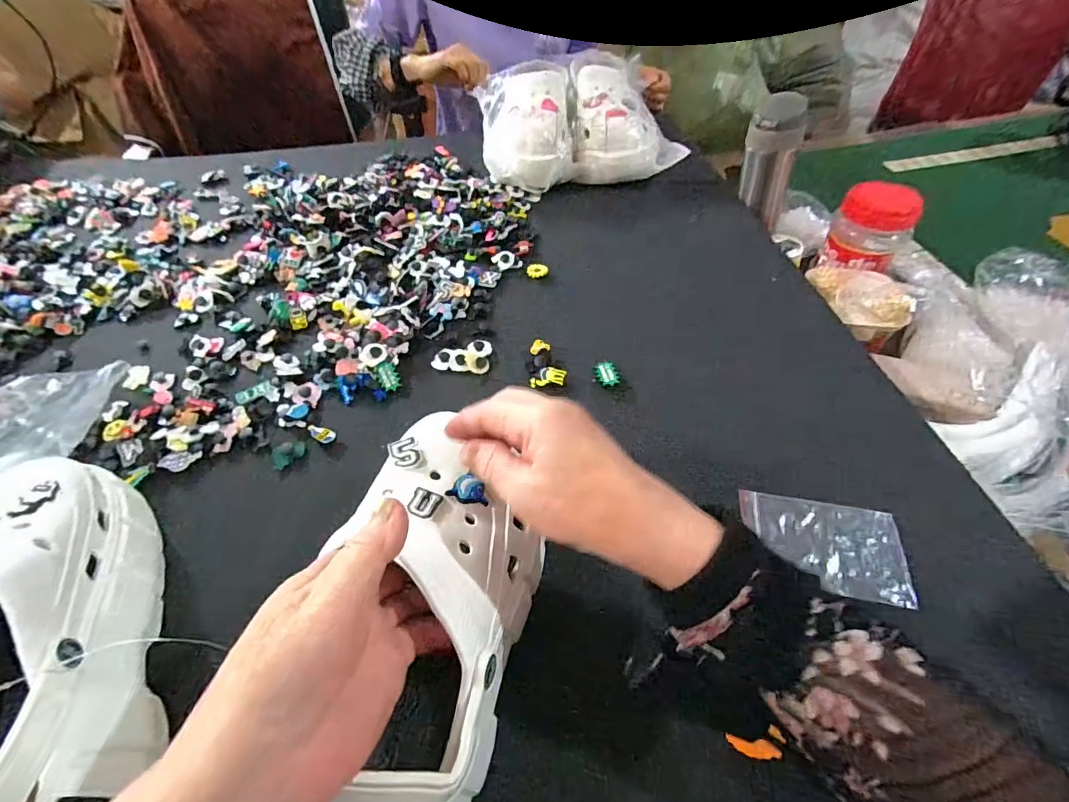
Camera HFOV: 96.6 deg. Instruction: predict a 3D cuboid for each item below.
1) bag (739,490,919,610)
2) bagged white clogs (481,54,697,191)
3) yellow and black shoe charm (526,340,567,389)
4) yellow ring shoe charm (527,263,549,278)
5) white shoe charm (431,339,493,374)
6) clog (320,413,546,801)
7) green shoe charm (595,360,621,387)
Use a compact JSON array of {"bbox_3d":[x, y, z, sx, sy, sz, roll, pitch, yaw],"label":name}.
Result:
[{"bbox_3d":[0.209,0.104,0.346,0.108,0.004,0.070,6,52,10],"label":"bag"},{"bbox_3d":[0.055,-0.429,0.719,0.260,0.087,0.242,-7,51,-4],"label":"bagged white clogs"},{"bbox_3d":[0.010,-0.037,0.462,0.035,0.013,0.050,-7,51,-4],"label":"yellow and black shoe charm"},{"bbox_3d":[0.004,-0.155,0.564,0.024,0.006,0.025,4,51,4],"label":"yellow ring shoe charm"},{"bbox_3d":[-0.072,-0.047,0.475,0.056,0.009,0.040,1,51,2],"label":"white shoe charm"},{"bbox_3d":[-0.055,0.107,0.270,0.114,0.079,0.237,-3,52,-1],"label":"clog"},{"bbox_3d":[0.070,-0.025,0.456,0.020,0.011,0.032,-12,52,-8],"label":"green shoe charm"}]

